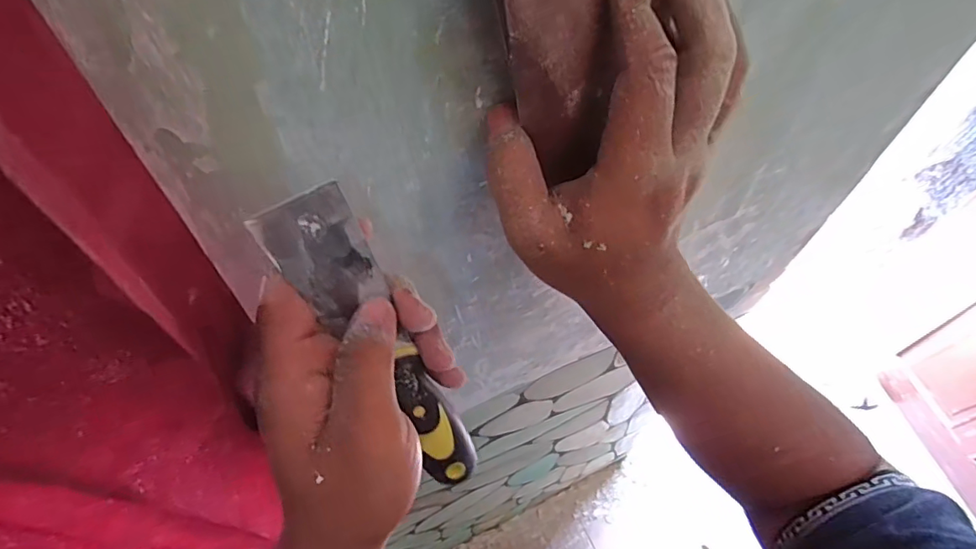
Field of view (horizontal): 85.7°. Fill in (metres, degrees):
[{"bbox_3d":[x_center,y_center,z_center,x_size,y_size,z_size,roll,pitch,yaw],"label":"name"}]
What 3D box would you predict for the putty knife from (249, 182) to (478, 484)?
[{"bbox_3d":[-0.047,0.043,0.251,0.035,0.182,0.011,-35,34,-20],"label":"putty knife"}]

